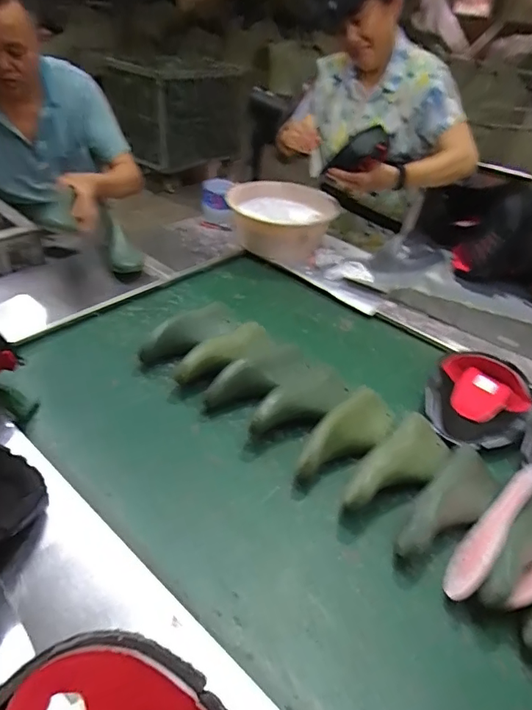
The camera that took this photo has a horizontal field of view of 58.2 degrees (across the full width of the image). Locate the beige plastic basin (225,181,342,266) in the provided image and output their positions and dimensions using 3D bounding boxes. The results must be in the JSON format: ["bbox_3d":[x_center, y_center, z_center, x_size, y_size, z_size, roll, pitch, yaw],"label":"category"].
[{"bbox_3d":[0.035,-0.383,1.376,0.313,0.140,0.257,13,39,8],"label":"beige plastic basin"}]

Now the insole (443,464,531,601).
[{"bbox_3d":[0.328,0.246,0.683,0.250,0.068,0.014,-40,88,-25],"label":"insole"}]

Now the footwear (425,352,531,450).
[{"bbox_3d":[0.407,0.099,0.918,0.181,0.093,0.227,16,39,11],"label":"footwear"}]

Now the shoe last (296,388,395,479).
[{"bbox_3d":[0.143,0.139,0.815,0.090,0.072,0.228,29,44,26],"label":"shoe last"}]

